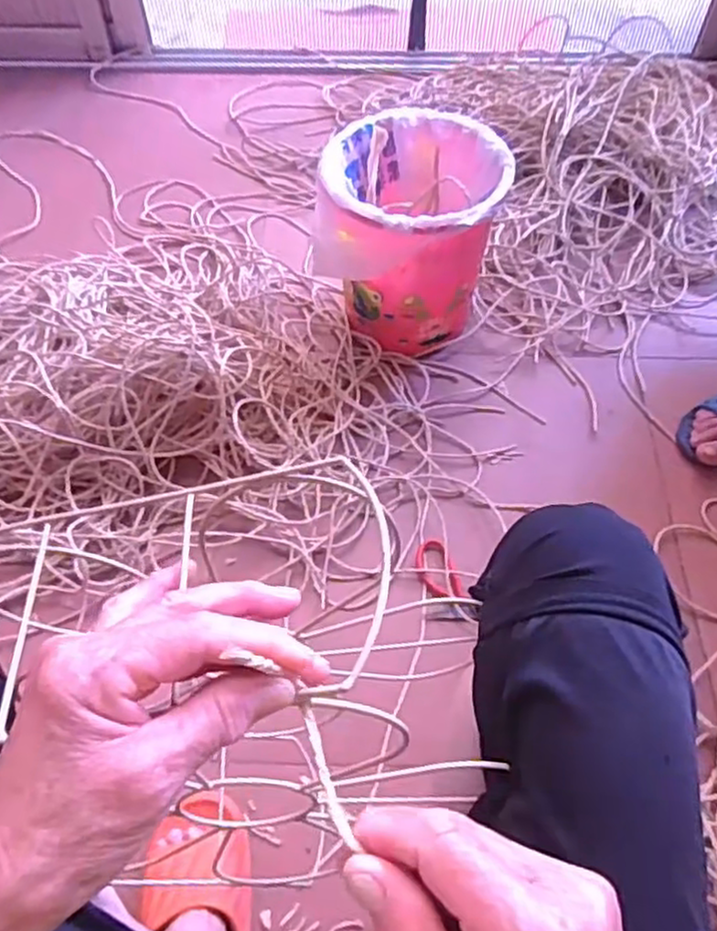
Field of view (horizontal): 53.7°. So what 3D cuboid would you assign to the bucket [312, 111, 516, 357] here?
[{"bbox_3d":[0.073,-0.325,1.039,0.237,0.274,0.236,0,58,0],"label":"bucket"}]

